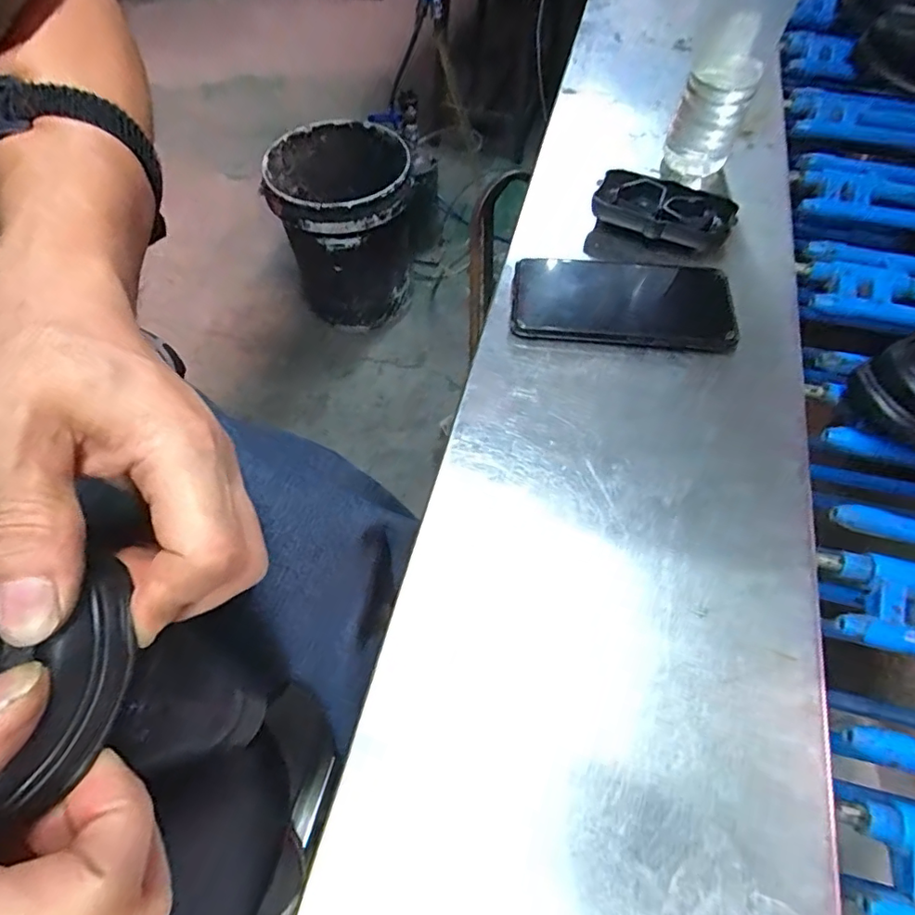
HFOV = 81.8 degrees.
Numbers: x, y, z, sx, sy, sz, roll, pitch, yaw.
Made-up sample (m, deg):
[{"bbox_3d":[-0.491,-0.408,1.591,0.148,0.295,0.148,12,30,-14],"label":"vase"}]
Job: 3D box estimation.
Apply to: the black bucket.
[{"bbox_3d":[-0.250,-0.522,1.243,0.303,0.355,0.302,-5,60,-2],"label":"black bucket"}]

